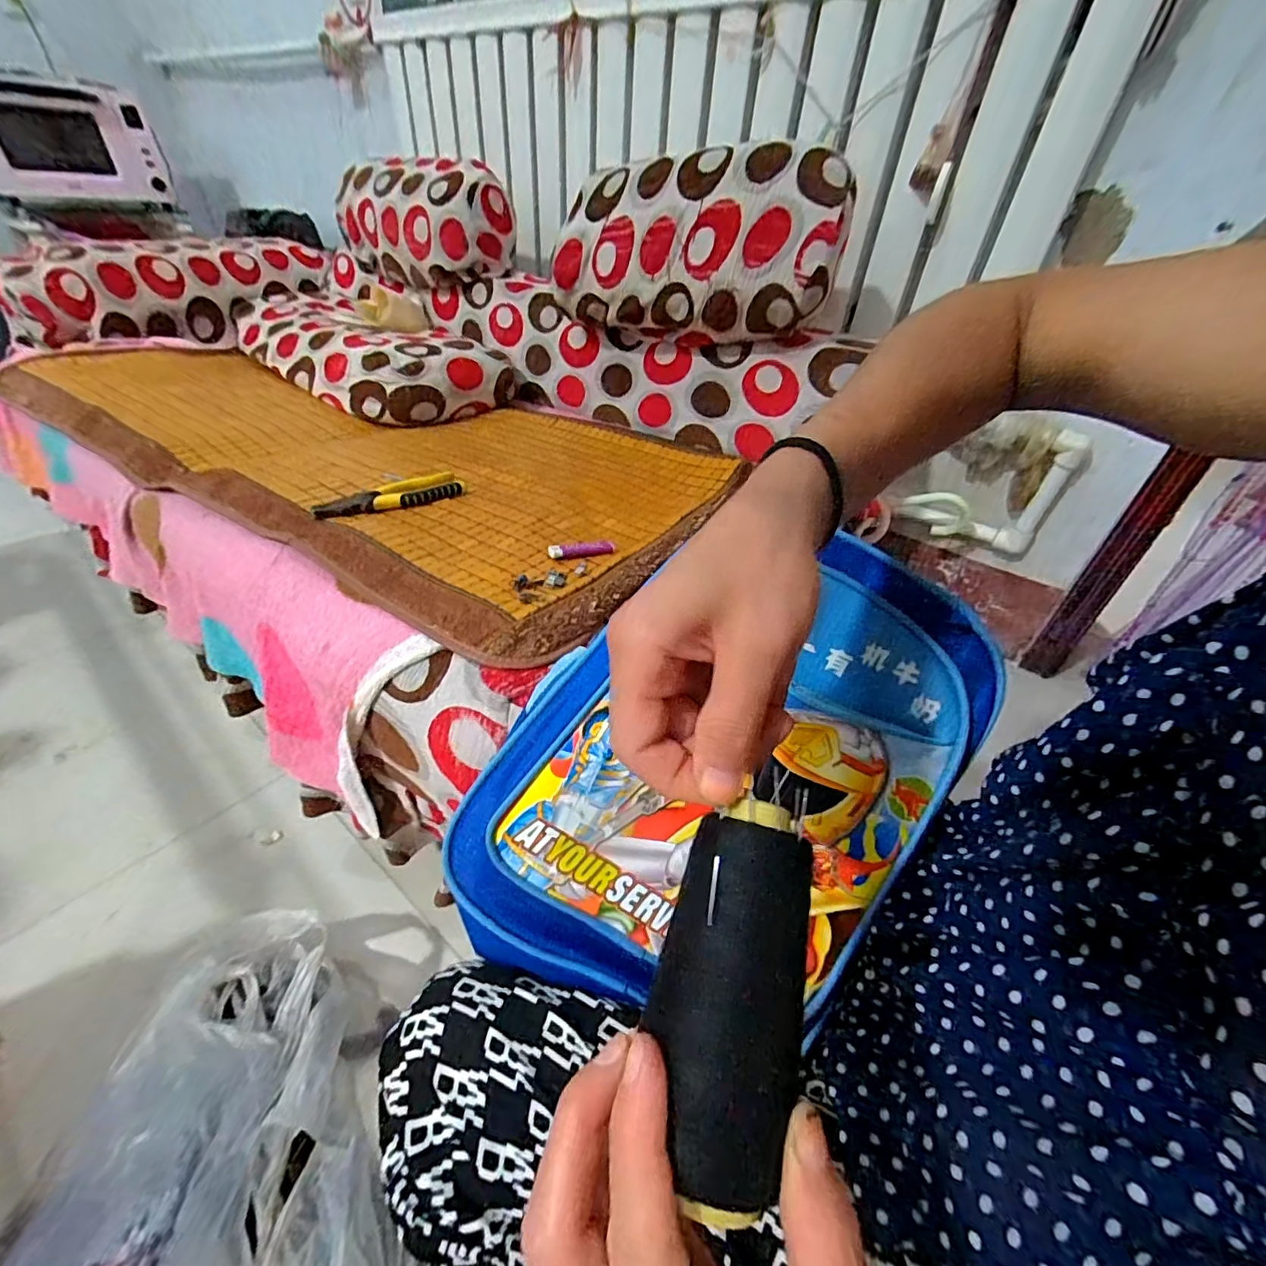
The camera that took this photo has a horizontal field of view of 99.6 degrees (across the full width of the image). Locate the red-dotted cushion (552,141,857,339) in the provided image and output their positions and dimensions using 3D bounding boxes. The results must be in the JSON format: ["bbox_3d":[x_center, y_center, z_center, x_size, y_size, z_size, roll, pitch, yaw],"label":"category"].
[{"bbox_3d":[0.087,-0.637,0.891,0.480,0.238,0.191,31,49,29],"label":"red-dotted cushion"}]

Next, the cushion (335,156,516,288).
[{"bbox_3d":[-0.521,-1.041,1.354,0.247,0.225,0.507,-32,51,-33],"label":"cushion"}]

